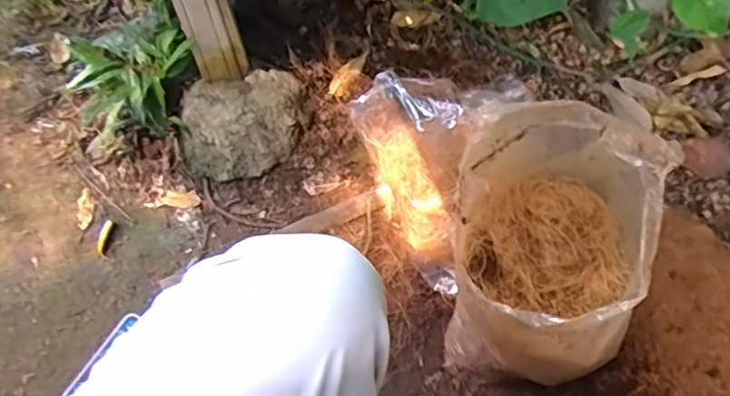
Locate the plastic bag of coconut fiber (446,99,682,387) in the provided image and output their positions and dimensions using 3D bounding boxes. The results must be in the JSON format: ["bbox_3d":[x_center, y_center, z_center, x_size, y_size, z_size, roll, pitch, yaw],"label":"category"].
[{"bbox_3d":[0.212,0.072,0.724,0.226,0.340,0.230,18,58,11],"label":"plastic bag of coconut fiber"}]

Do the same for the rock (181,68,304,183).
[{"bbox_3d":[-0.199,-0.128,0.985,0.227,0.110,0.138,-18,58,-13],"label":"rock"}]

